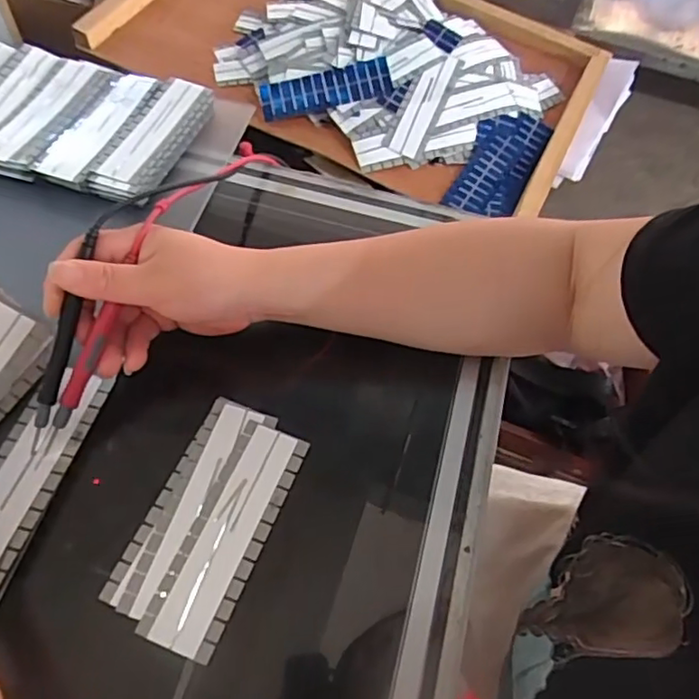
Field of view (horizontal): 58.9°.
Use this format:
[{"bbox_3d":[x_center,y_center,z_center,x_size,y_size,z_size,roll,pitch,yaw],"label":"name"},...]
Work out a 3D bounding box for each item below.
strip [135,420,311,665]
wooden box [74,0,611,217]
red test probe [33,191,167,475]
[{"bbox_3d":[-0.064,0.097,0.334,0.038,0.004,0.124,21,58,9],"label":"strip"},{"bbox_3d":[0.006,-0.321,0.650,0.486,0.064,0.303,24,59,11],"label":"wooden box"},{"bbox_3d":[-0.139,-0.013,0.346,0.010,0.011,0.157,22,86,9],"label":"red test probe"}]

